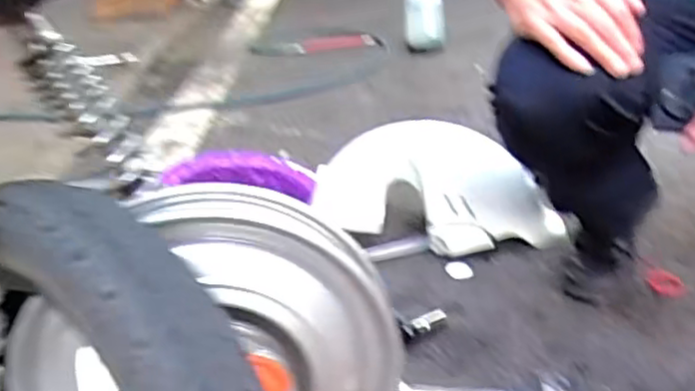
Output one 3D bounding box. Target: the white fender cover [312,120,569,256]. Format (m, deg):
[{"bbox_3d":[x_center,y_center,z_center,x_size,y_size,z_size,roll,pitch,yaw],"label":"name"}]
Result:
[{"bbox_3d":[0.154,-0.010,1.178,0.426,0.196,0.127,-3,25,3],"label":"white fender cover"}]

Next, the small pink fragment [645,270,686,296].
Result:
[{"bbox_3d":[0.473,0.130,1.027,0.052,0.018,0.057,10,30,26],"label":"small pink fragment"}]

